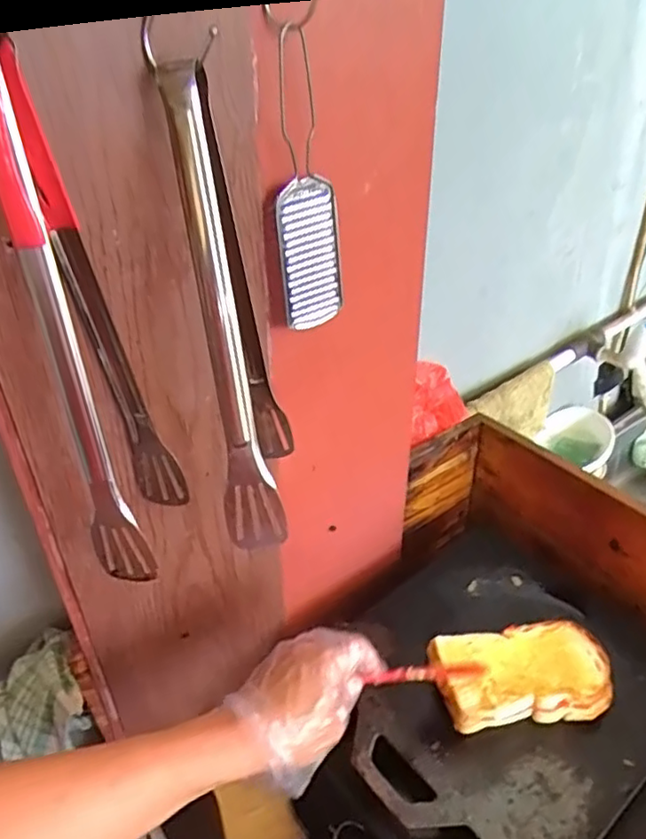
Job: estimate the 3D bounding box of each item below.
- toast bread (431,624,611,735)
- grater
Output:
[{"bbox_3d":[0.195,0.252,0.623,0.163,0.031,0.091,-5,35,-2],"label":"toast bread"},{"bbox_3d":[-0.011,-0.160,0.454,0.058,0.205,0.007,-28,44,-31],"label":"grater"}]

